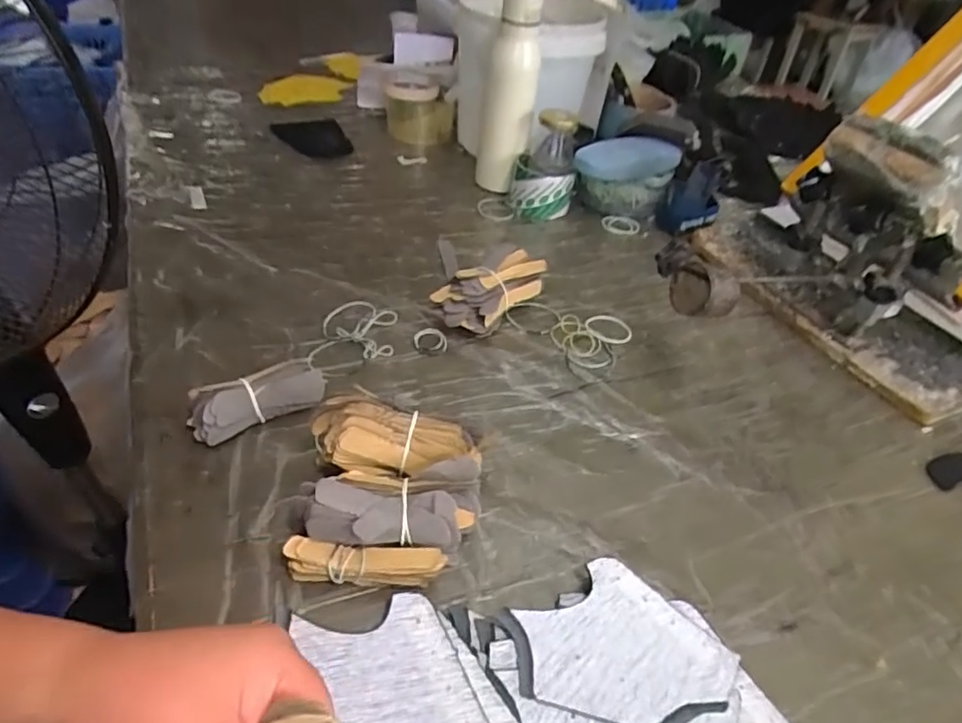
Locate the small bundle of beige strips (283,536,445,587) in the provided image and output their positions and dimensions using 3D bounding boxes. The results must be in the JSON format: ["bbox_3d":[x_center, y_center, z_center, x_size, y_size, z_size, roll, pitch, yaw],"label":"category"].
[{"bbox_3d":[-0.074,0.129,0.385,0.099,0.021,0.021,5,40,-4],"label":"small bundle of beige strips"}]

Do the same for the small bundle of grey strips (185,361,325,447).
[{"bbox_3d":[-0.174,0.029,0.472,0.099,0.037,0.033,-19,46,-28],"label":"small bundle of grey strips"}]

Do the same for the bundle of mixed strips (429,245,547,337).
[{"bbox_3d":[0.009,-0.069,0.610,0.062,0.052,0.128,35,47,29],"label":"bundle of mixed strips"}]

